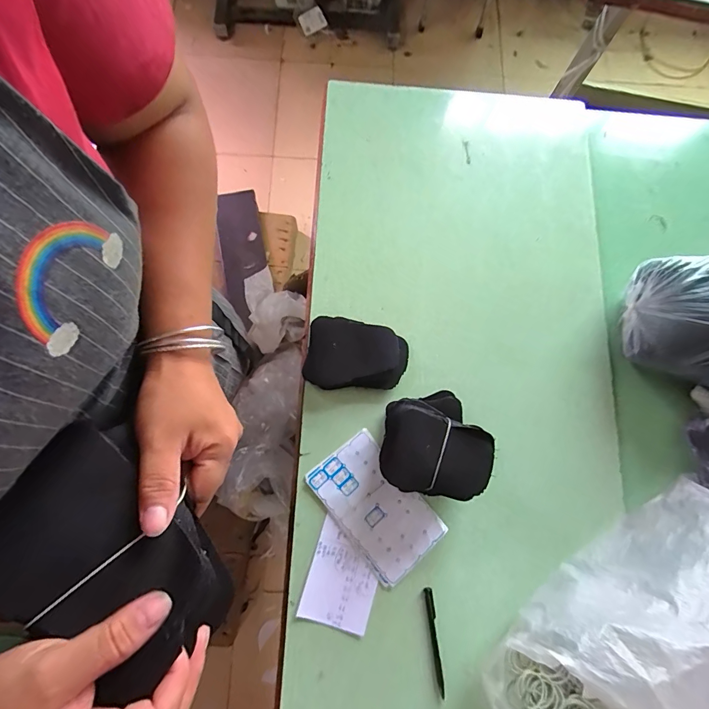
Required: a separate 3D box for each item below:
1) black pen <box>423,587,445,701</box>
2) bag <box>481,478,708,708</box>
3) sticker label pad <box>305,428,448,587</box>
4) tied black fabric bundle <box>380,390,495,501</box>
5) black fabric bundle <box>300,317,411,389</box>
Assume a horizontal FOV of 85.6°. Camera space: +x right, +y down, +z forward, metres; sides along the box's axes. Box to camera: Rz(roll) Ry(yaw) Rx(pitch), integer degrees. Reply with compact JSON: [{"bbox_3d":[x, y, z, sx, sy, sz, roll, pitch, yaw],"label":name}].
[{"bbox_3d":[0.119,0.421,0.564,0.012,0.013,0.138,-7,77,-2],"label":"black pen"},{"bbox_3d":[0.397,0.375,0.488,0.440,0.166,0.222,-27,80,-8],"label":"bag"},{"bbox_3d":[0.033,0.234,0.595,0.123,0.005,0.202,-38,80,-9],"label":"sticker label pad"},{"bbox_3d":[0.116,0.131,0.571,0.147,0.095,0.153,3,77,-1],"label":"tied black fabric bundle"},{"bbox_3d":[0.005,0.000,0.630,0.169,0.049,0.115,4,77,-1],"label":"black fabric bundle"}]

